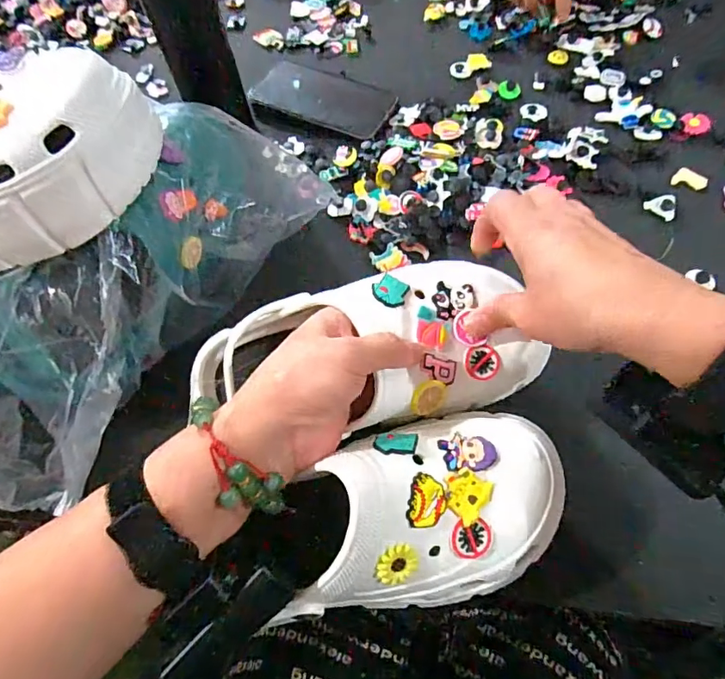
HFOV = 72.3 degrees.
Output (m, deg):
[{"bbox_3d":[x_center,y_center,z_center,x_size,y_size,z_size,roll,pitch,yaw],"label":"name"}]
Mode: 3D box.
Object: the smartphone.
[{"bbox_3d":[-0.045,-0.269,0.553,0.151,0.012,0.086,25,67,14],"label":"smartphone"}]

